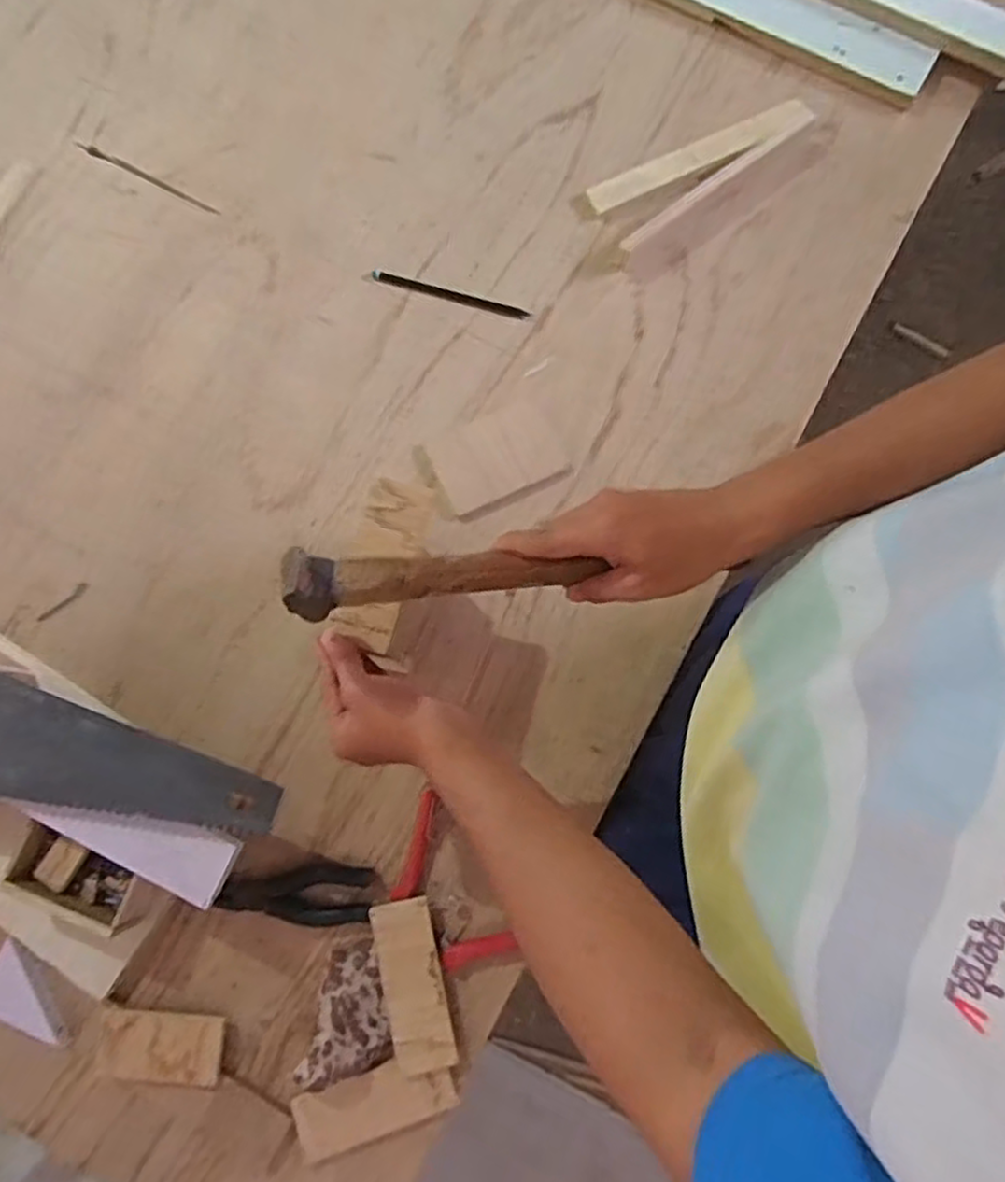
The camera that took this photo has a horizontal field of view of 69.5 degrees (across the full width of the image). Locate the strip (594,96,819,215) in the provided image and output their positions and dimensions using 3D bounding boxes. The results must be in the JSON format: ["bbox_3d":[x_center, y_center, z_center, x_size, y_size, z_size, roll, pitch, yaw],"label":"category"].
[{"bbox_3d":[0.206,-0.454,0.753,0.242,0.010,0.035,-25,80,-3],"label":"strip"}]

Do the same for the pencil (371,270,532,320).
[{"bbox_3d":[-0.053,-0.298,0.729,0.163,0.005,0.013,16,80,4],"label":"pencil"}]

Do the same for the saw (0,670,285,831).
[{"bbox_3d":[-0.379,0.127,0.560,0.409,0.023,0.107,20,80,5],"label":"saw"}]

